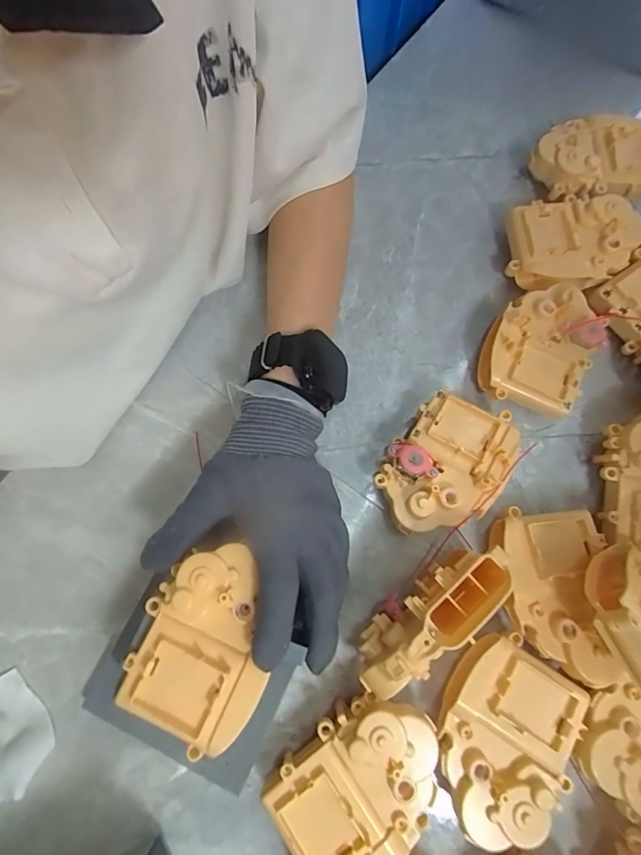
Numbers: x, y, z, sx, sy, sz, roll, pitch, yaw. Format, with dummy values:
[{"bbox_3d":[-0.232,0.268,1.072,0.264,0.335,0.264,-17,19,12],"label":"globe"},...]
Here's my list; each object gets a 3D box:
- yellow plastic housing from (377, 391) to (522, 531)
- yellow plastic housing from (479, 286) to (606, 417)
[{"bbox_3d":[0.083,0.027,0.294,0.072,0.039,0.095,25,75,5],"label":"yellow plastic housing"},{"bbox_3d":[0.160,-0.057,0.321,0.075,0.037,0.098,31,76,7],"label":"yellow plastic housing"}]

